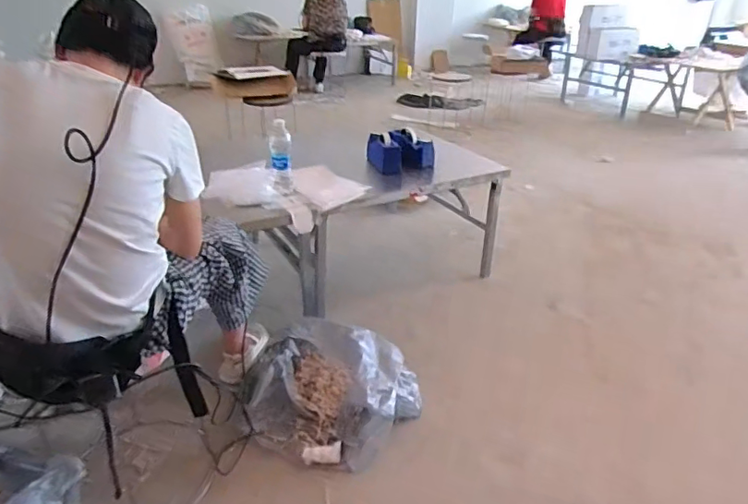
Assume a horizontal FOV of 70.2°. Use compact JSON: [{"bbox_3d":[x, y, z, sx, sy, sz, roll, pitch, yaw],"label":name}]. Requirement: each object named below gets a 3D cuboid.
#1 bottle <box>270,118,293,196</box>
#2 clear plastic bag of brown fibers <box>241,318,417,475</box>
[{"bbox_3d":[-0.281,-0.284,1.618,0.067,0.212,0.075,-5,28,-10],"label":"bottle"},{"bbox_3d":[-0.117,0.358,1.456,0.479,0.188,0.395,5,30,7],"label":"clear plastic bag of brown fibers"}]

